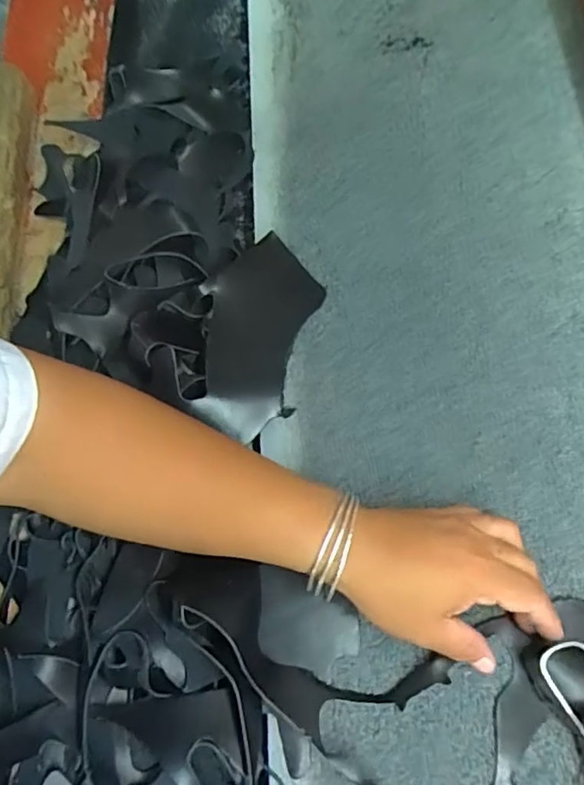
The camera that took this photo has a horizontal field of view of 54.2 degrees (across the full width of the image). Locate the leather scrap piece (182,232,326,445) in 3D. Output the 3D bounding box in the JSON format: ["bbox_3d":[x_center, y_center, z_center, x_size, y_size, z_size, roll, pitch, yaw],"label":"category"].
[{"bbox_3d":[-0.029,-0.043,0.435,0.080,0.025,0.158,14,70,4],"label":"leather scrap piece"}]

